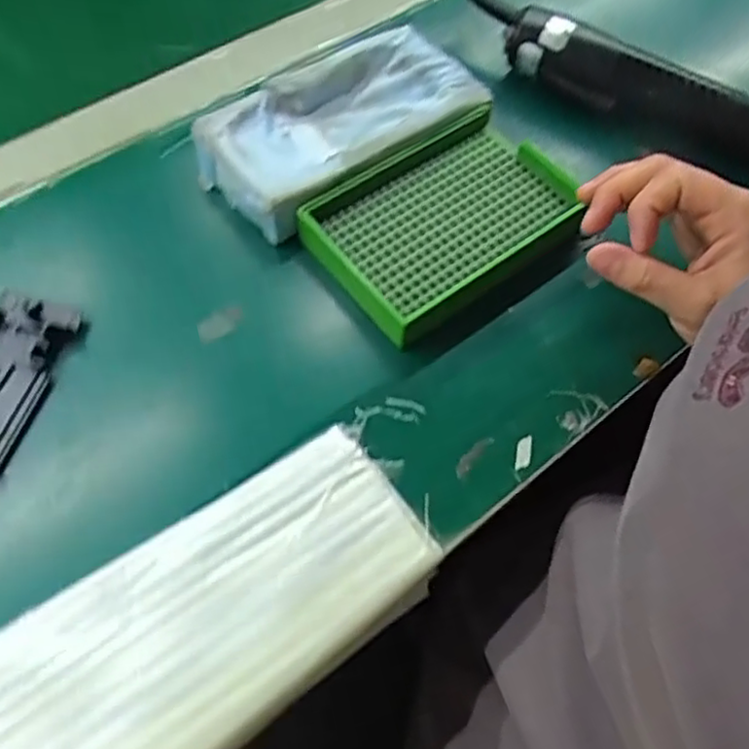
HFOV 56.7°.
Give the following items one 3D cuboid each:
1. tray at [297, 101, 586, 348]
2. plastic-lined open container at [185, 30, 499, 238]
[{"bbox_3d":[0.043,-0.087,0.379,0.145,0.020,0.096,-36,69,-20],"label":"tray"},{"bbox_3d":[-0.021,-0.151,0.404,0.158,0.028,0.091,-36,69,-20],"label":"plastic-lined open container"}]

